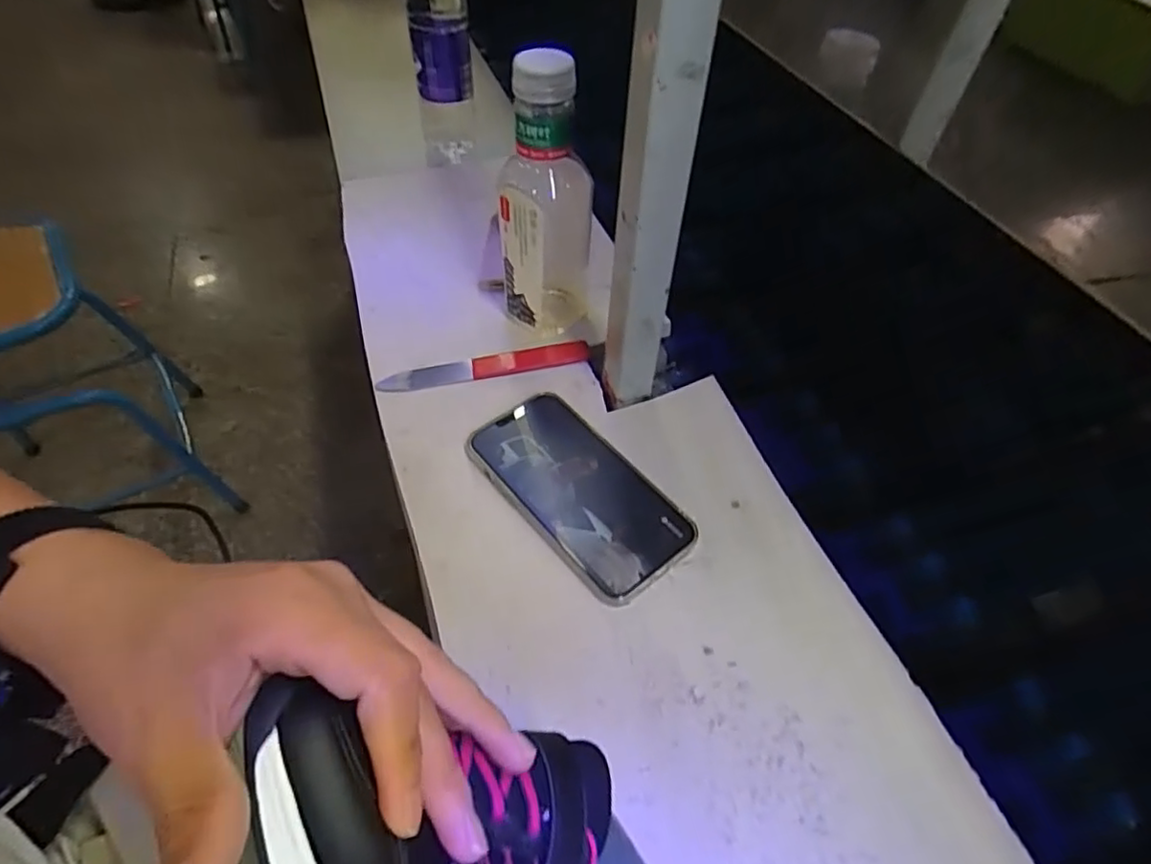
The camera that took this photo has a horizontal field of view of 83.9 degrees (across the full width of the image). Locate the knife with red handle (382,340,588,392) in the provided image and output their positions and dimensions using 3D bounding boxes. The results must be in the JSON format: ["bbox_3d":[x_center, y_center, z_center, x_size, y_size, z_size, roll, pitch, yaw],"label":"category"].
[{"bbox_3d":[-0.071,-0.051,0.512,0.165,0.005,0.025,-10,52,-8],"label":"knife with red handle"}]

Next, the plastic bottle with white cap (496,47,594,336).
[{"bbox_3d":[-0.022,-0.171,0.481,0.066,0.198,0.067,6,52,4],"label":"plastic bottle with white cap"}]

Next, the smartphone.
[{"bbox_3d":[0.001,0.038,0.437,0.085,0.012,0.161,-35,60,-25],"label":"smartphone"}]

